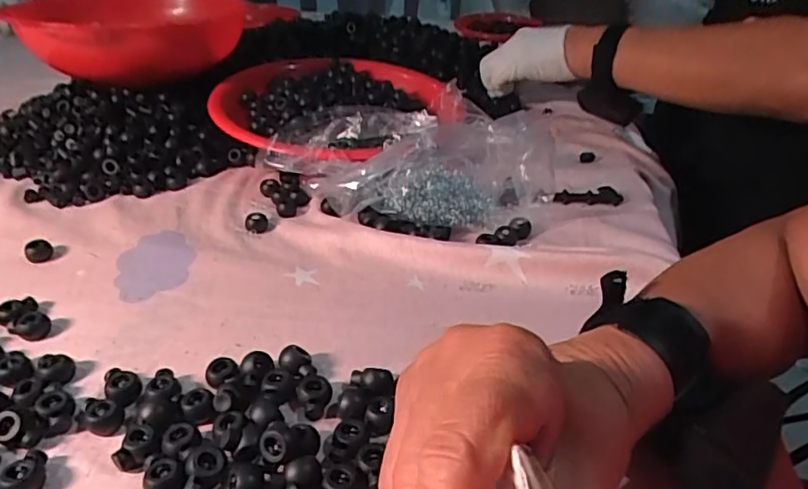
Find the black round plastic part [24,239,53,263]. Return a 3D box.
[{"bbox_3d":[-0.268,0.004,0.418,0.017,0.012,0.018,-18,36,-29],"label":"black round plastic part"}]

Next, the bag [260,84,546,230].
[{"bbox_3d":[-0.002,-0.070,0.493,0.235,0.073,0.127,1,31,-2],"label":"bag"}]

